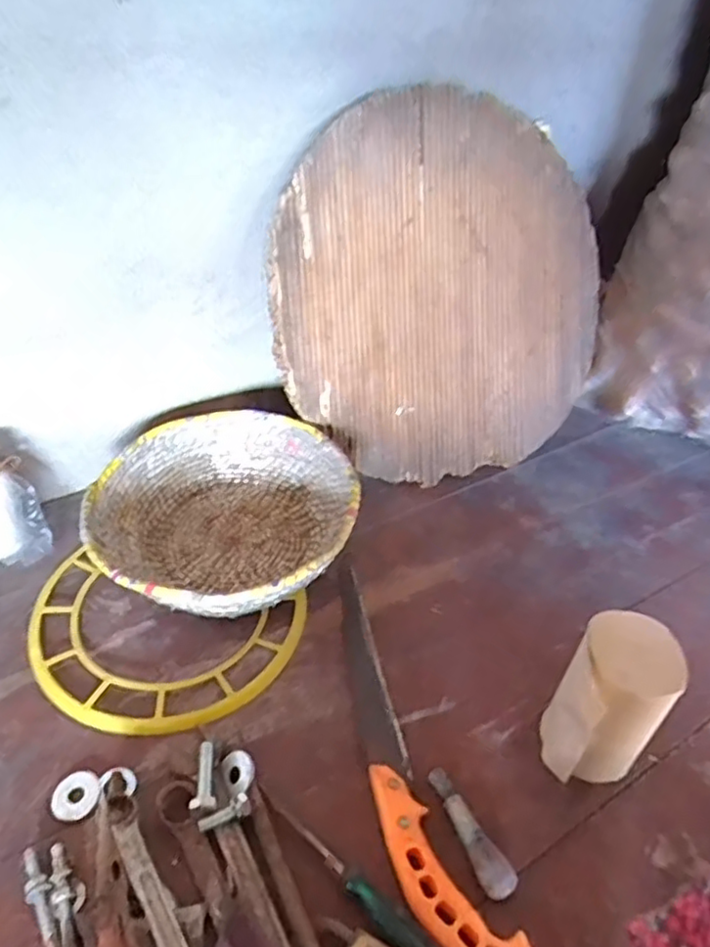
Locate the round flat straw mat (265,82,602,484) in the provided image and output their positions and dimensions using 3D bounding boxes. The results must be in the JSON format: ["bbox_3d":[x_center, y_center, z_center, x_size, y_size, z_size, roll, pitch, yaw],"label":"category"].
[{"bbox_3d":[0.115,-0.209,0.780,0.454,0.417,0.019,-12,19,-21],"label":"round flat straw mat"}]

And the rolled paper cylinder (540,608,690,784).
[{"bbox_3d":[0.197,0.180,0.509,0.072,0.130,0.089,31,46,28],"label":"rolled paper cylinder"}]

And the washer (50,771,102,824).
[{"bbox_3d":[-0.210,0.243,0.493,0.034,0.004,0.035,2,40,-2],"label":"washer"}]

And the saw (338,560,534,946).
[{"bbox_3d":[0.027,0.213,0.540,0.068,0.013,0.369,-11,42,-17],"label":"saw"}]

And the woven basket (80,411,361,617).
[{"bbox_3d":[-0.130,0.045,0.658,0.254,0.086,0.250,-5,41,-11],"label":"woven basket"}]

